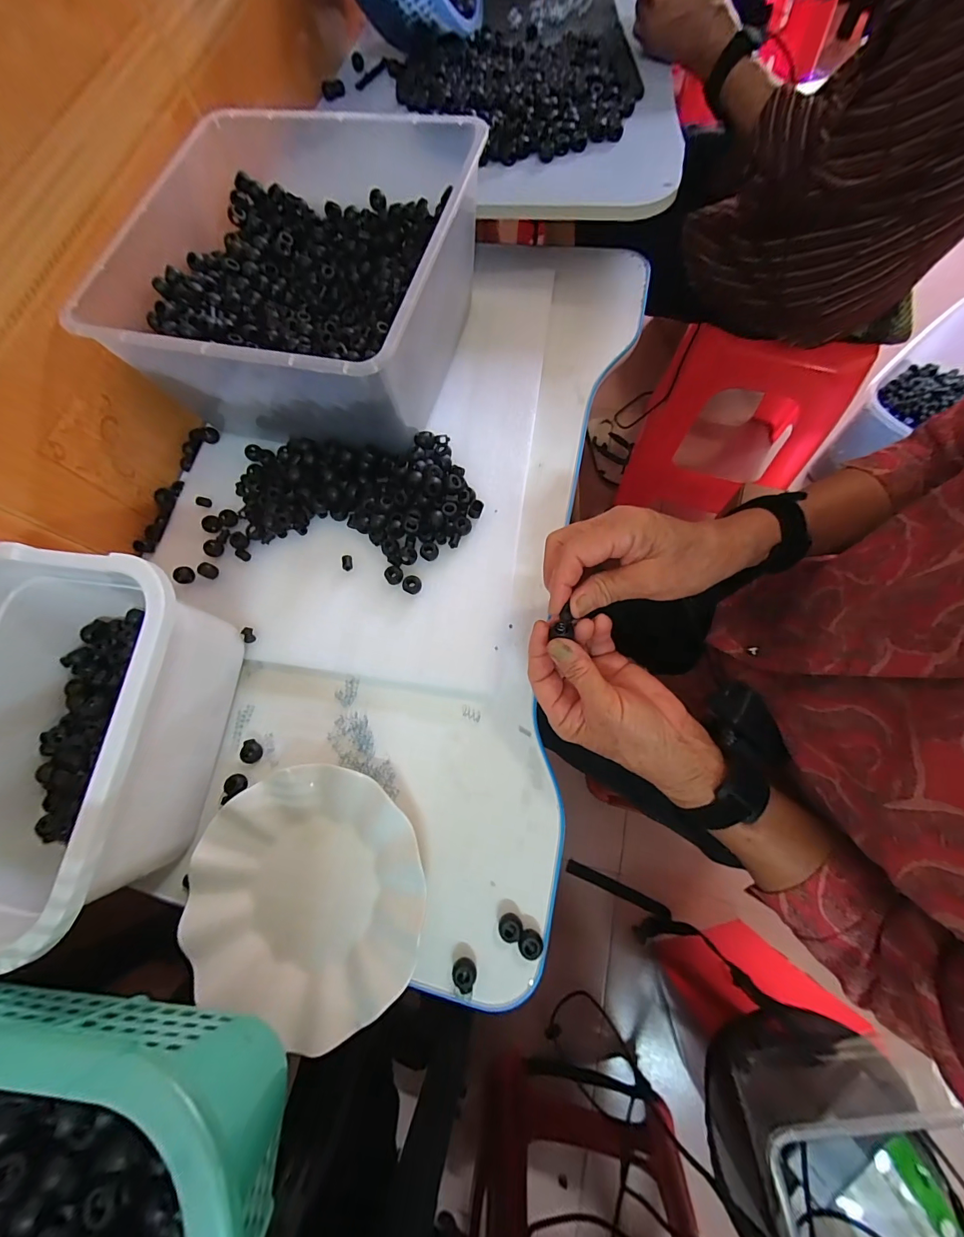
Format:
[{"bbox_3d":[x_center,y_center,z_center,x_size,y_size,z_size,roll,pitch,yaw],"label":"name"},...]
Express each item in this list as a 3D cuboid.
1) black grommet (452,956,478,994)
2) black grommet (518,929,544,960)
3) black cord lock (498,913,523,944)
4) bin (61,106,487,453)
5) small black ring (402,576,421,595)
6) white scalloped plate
[{"bbox_3d":[-0.013,0.260,0.303,0.017,0.012,0.016,-2,72,5],"label":"black grommet"},{"bbox_3d":[0.036,0.240,0.304,0.018,0.013,0.016,10,74,9],"label":"black grommet"},{"bbox_3d":[0.021,0.231,0.309,0.016,0.013,0.017,-2,72,5],"label":"black cord lock"},{"bbox_3d":[-0.172,-0.338,0.415,0.305,0.137,0.325,14,75,6],"label":"bin"},{"bbox_3d":[-0.066,-0.032,0.386,0.018,0.007,0.017,-2,72,5],"label":"small black ring"},{"bbox_3d":[-0.134,0.209,0.320,0.179,0.031,0.171,-2,72,5],"label":"white scalloped plate"}]

